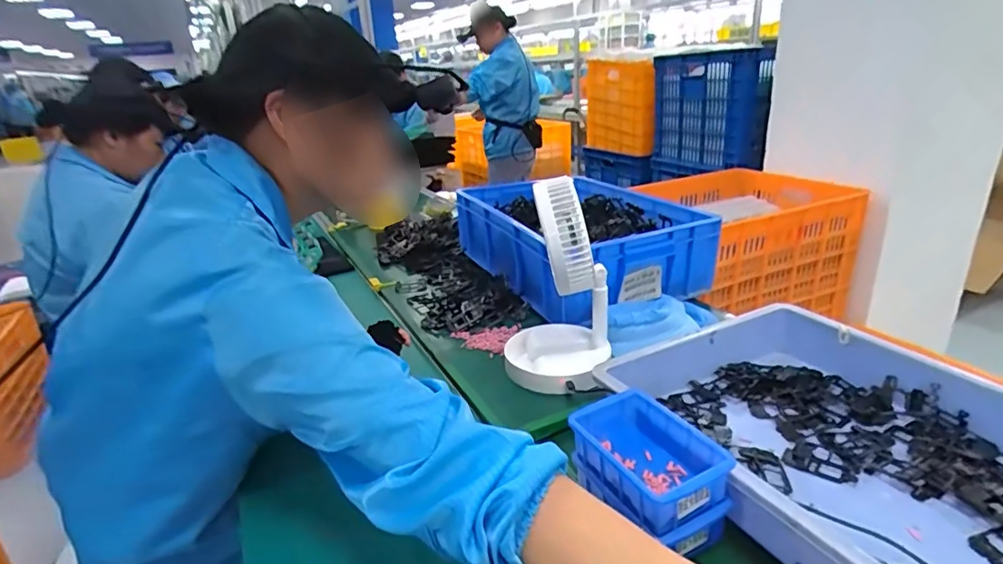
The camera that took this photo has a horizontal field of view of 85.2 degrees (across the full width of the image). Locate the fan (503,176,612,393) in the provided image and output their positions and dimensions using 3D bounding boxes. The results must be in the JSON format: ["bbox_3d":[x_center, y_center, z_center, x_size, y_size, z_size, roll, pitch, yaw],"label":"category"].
[{"bbox_3d":[0.079,-0.006,0.782,0.154,0.271,0.164,0,22,5],"label":"fan"}]

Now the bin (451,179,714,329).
[{"bbox_3d":[0.147,-0.093,1.126,0.327,0.140,0.497,-11,24,-22],"label":"bin"}]

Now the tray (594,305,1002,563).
[{"bbox_3d":[0.404,0.189,0.562,0.364,0.083,0.552,-12,24,-23],"label":"tray"}]

